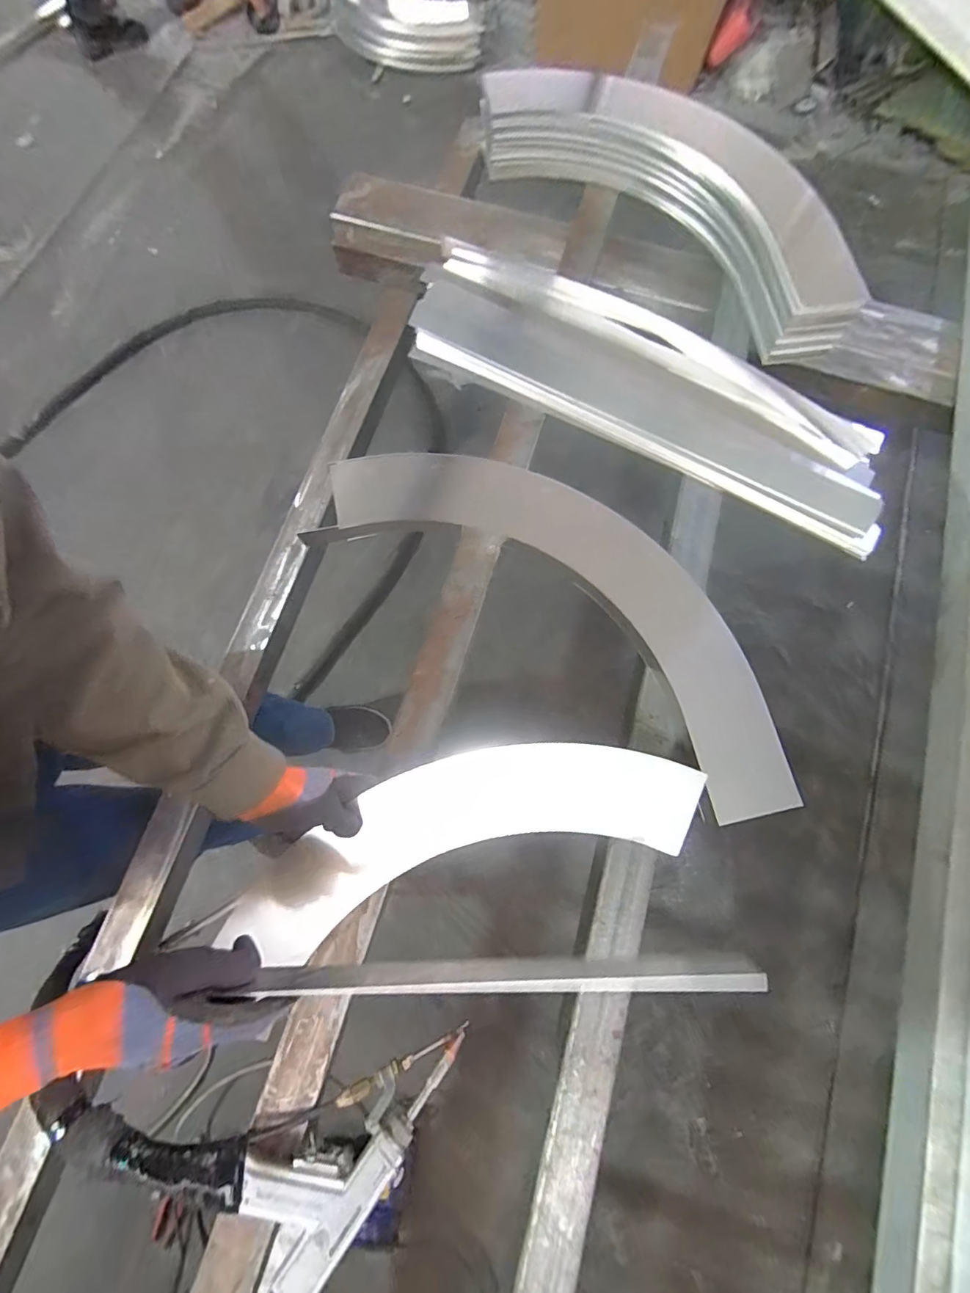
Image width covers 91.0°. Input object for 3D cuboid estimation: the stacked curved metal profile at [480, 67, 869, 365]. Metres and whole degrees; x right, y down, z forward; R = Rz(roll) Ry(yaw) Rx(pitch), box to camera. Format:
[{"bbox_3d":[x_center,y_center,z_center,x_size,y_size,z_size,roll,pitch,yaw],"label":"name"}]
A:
[{"bbox_3d":[0.309,-0.739,0.778,0.699,0.095,0.257,41,79,10],"label":"stacked curved metal profile"}]

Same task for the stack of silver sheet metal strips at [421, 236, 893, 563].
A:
[{"bbox_3d":[0.235,-0.401,0.729,0.766,0.049,0.229,29,78,7],"label":"stack of silver sheet metal strips"}]

